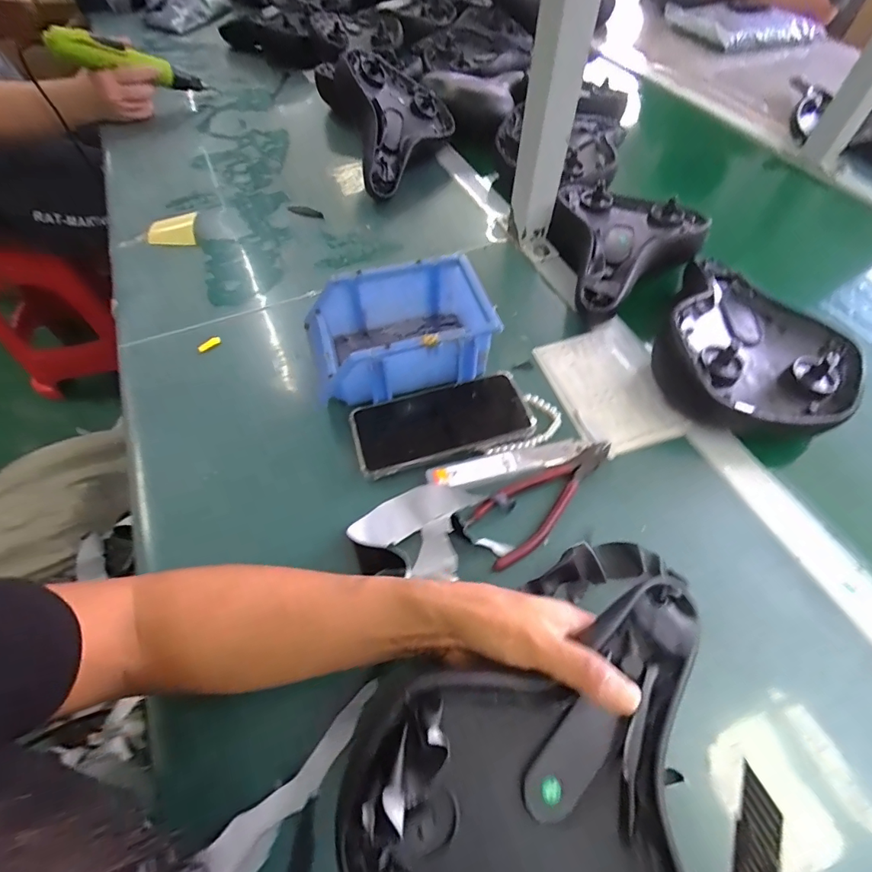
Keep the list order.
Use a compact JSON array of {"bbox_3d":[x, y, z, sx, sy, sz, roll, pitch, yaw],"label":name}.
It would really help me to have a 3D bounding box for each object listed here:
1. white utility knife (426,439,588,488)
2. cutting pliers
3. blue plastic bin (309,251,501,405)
[{"bbox_3d":[0.066,0.024,0.408,0.148,0.006,0.024,-12,58,-10],"label":"white utility knife"},{"bbox_3d":[0.099,0.053,0.393,0.149,0.008,0.056,-28,62,-19],"label":"cutting pliers"},{"bbox_3d":[-0.032,-0.104,0.463,0.187,0.080,0.121,-13,58,-10],"label":"blue plastic bin"}]

